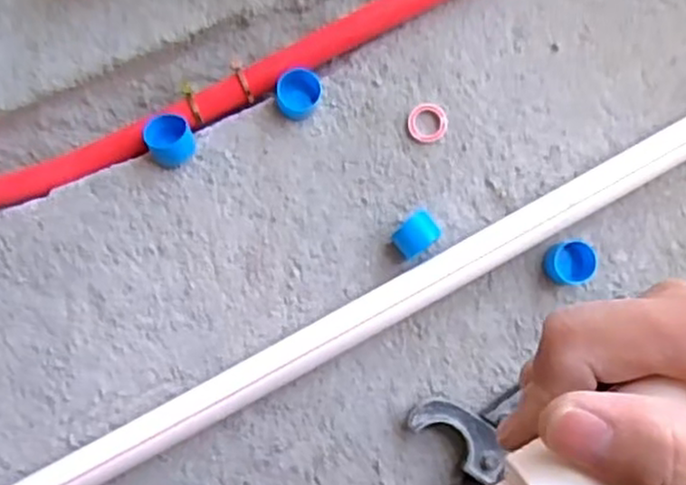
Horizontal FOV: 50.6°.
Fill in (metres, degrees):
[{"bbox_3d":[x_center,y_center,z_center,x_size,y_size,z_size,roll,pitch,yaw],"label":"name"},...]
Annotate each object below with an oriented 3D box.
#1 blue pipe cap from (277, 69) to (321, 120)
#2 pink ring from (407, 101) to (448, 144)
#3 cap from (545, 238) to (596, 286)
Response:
[{"bbox_3d":[-0.029,-0.096,0.471,0.027,0.021,0.030,25,86,-2],"label":"blue pipe cap"},{"bbox_3d":[0.056,-0.080,0.482,0.027,0.005,0.027,0,87,-3],"label":"pink ring"},{"bbox_3d":[0.149,0.014,0.475,0.031,0.016,0.030,0,87,-3],"label":"cap"}]

